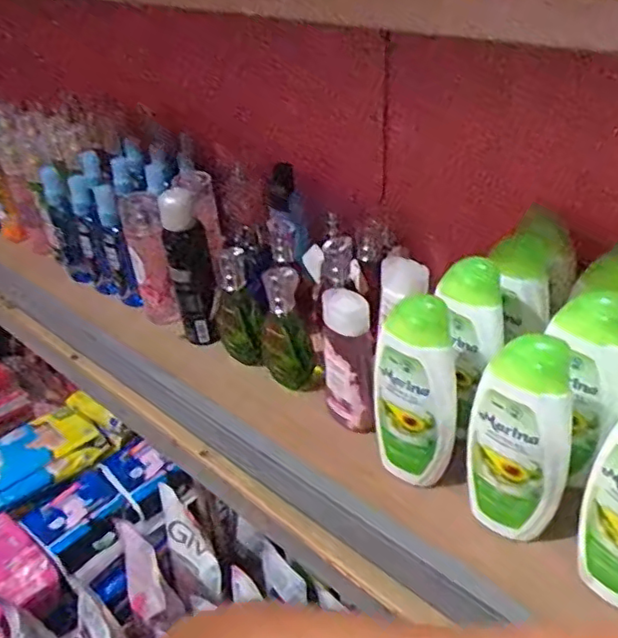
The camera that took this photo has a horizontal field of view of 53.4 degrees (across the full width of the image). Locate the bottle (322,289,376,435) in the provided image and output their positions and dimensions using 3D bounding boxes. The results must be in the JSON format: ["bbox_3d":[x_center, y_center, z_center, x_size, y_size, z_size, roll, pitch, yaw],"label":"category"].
[{"bbox_3d":[0.034,0.040,0.518,0.038,0.129,0.045,-4,33,-3],"label":"bottle"}]

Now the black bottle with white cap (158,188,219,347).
[{"bbox_3d":[-0.119,-0.046,0.621,0.041,0.161,0.049,-8,34,-9],"label":"black bottle with white cap"}]

